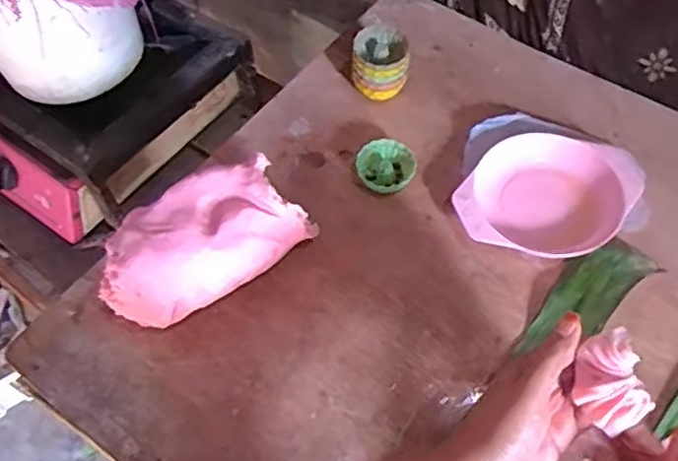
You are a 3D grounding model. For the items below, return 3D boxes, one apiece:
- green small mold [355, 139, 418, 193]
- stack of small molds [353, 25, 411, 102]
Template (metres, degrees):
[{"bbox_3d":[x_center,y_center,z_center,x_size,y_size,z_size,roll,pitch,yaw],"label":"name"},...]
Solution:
[{"bbox_3d":[0.051,-0.070,0.696,0.060,0.023,0.057,-12,59,-4],"label":"green small mold"},{"bbox_3d":[0.047,-0.189,0.743,0.063,0.061,0.065,-3,58,1],"label":"stack of small molds"}]

